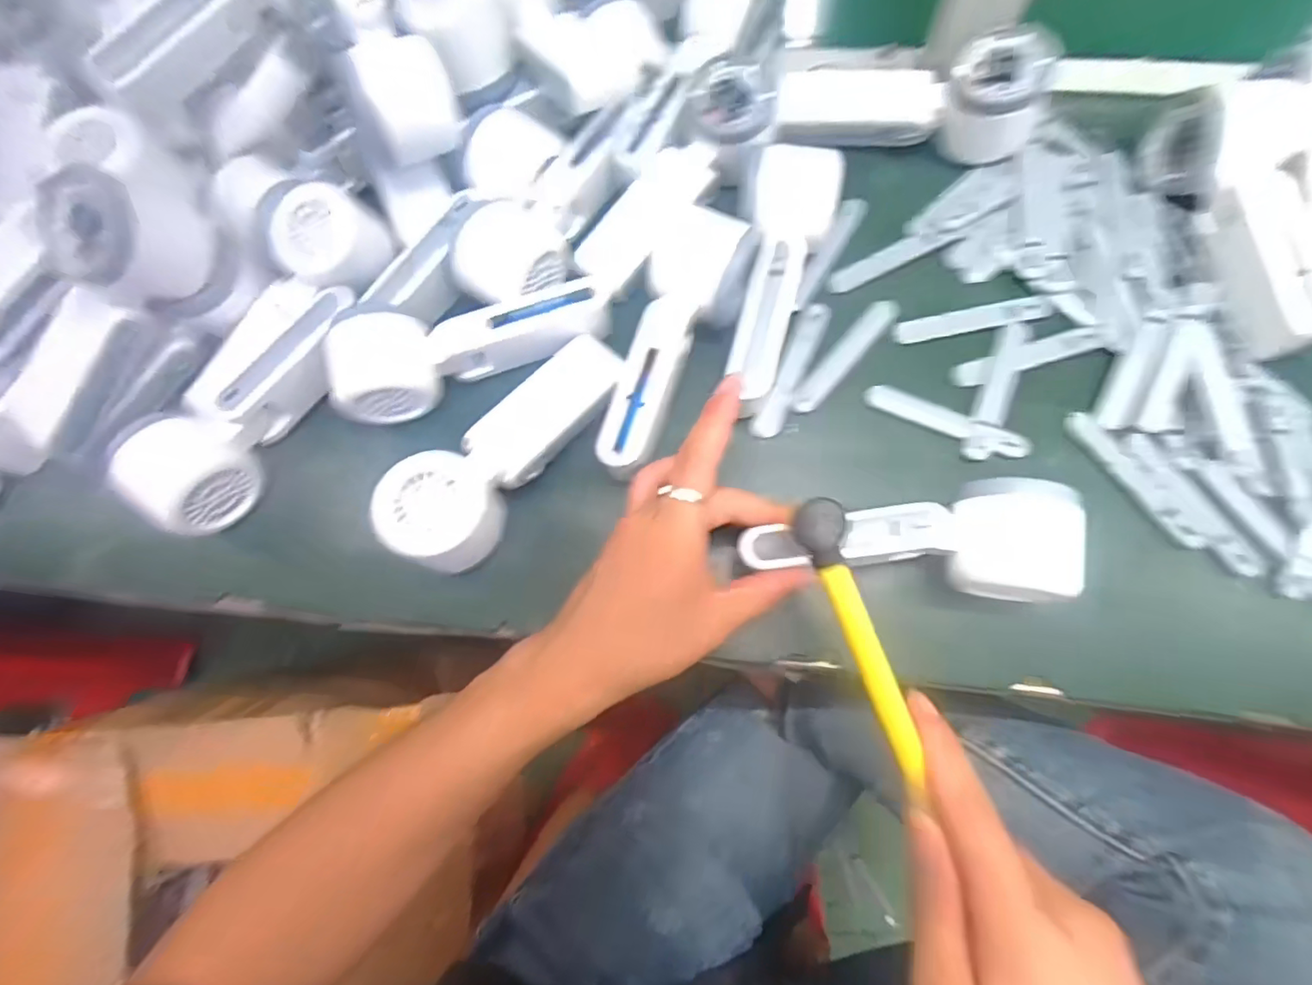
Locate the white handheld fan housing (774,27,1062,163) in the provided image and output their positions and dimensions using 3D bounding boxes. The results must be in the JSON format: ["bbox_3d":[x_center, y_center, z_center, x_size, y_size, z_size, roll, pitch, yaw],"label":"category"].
[{"bbox_3d":[0.164,-0.258,0.376,0.164,0.052,0.052,8,75,4],"label":"white handheld fan housing"}]

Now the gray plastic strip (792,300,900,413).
[{"bbox_3d":[0.119,-0.086,0.367,0.017,0.005,0.093,41,80,12],"label":"gray plastic strip"}]

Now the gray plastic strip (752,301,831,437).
[{"bbox_3d":[0.085,-0.076,0.366,0.015,0.006,0.094,25,77,9],"label":"gray plastic strip"}]

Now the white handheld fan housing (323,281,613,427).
[{"bbox_3d":[-0.111,-0.091,0.358,0.169,0.043,0.057,-16,75,-2],"label":"white handheld fan housing"}]

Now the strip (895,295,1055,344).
[{"bbox_3d":[0.201,-0.111,0.371,0.093,0.004,0.019,-10,62,7],"label":"strip"}]

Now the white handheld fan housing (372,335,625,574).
[{"bbox_3d":[-0.092,-0.025,0.335,0.059,0.035,0.147,36,79,11],"label":"white handheld fan housing"}]

